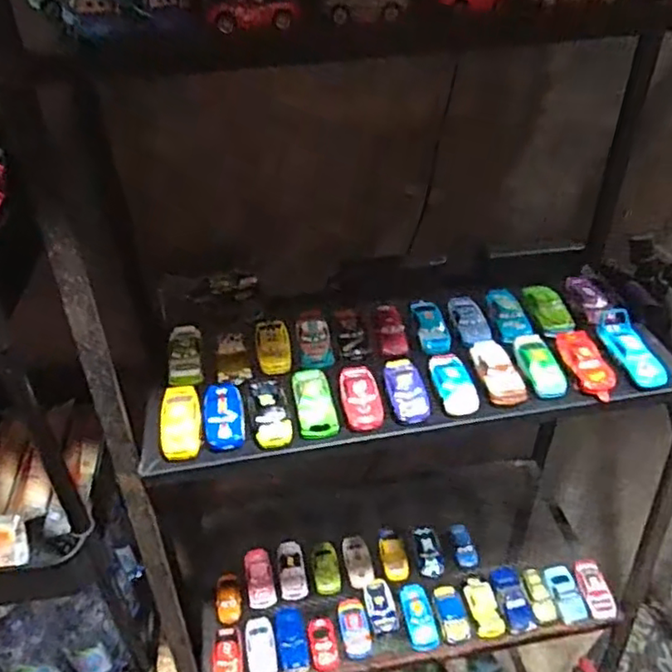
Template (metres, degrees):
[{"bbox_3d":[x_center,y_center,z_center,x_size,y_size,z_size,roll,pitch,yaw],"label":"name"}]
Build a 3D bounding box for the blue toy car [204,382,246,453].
[{"bbox_3d":[-0.107,0.074,0.607,0.037,0.019,0.080,-6,38,-5],"label":"blue toy car"}]

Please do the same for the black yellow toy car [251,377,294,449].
[{"bbox_3d":[-0.063,0.070,0.608,0.035,0.021,0.082,-7,38,-6],"label":"black yellow toy car"}]

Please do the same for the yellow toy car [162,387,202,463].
[{"bbox_3d":[-0.147,0.081,0.600,0.034,0.017,0.085,-8,38,-8],"label":"yellow toy car"}]

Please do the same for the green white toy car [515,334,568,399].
[{"bbox_3d":[0.206,0.028,0.643,0.037,0.017,0.084,-8,38,-7],"label":"green white toy car"}]

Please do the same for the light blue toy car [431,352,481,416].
[{"bbox_3d":[0.114,0.045,0.630,0.037,0.015,0.079,-7,38,-7],"label":"light blue toy car"}]

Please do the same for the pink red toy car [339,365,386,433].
[{"bbox_3d":[0.023,0.058,0.626,0.037,0.018,0.079,-7,38,-6],"label":"pink red toy car"}]

